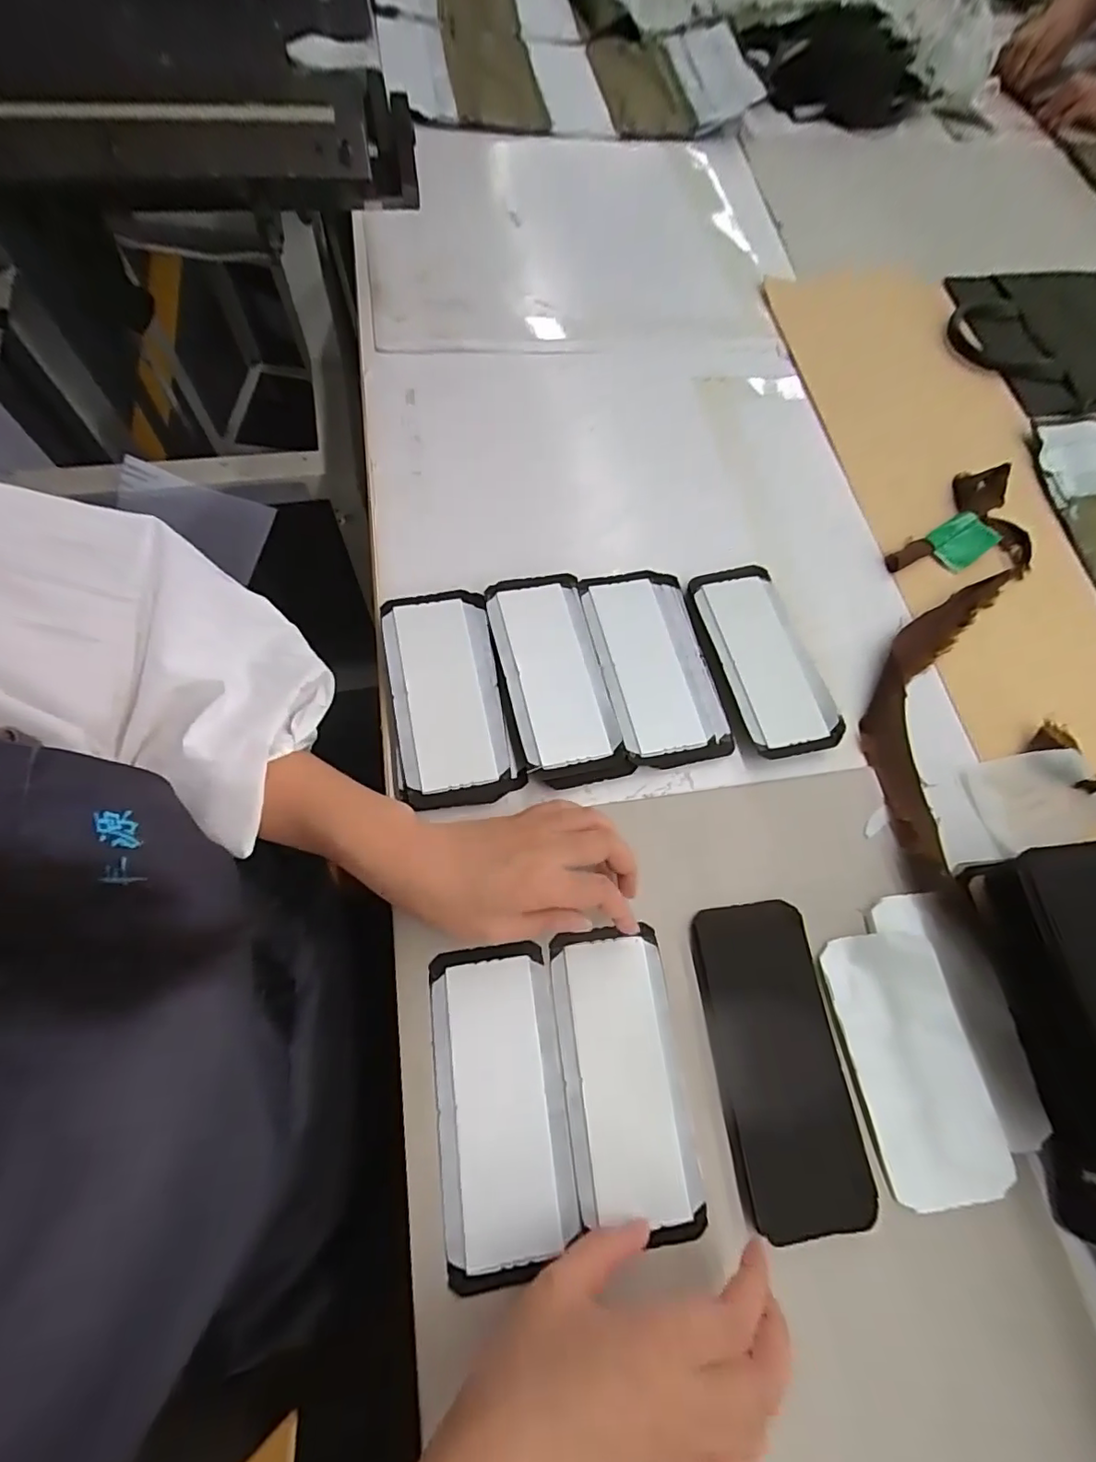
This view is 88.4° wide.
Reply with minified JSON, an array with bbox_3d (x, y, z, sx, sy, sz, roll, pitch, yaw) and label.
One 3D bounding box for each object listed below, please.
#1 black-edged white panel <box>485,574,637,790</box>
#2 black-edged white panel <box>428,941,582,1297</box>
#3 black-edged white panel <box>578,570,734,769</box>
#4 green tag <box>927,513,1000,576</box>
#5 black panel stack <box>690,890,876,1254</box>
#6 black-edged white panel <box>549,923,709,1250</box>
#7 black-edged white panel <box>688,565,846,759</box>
[{"bbox_3d":[0.004,-0.041,0.434,0.075,0.028,0.172,-12,70,-9],"label":"black-edged white panel"},{"bbox_3d":[-0.027,0.214,0.328,0.072,0.009,0.161,-6,69,-7],"label":"black-edged white panel"},{"bbox_3d":[0.085,-0.052,0.448,0.088,0.018,0.165,-9,69,-8],"label":"black-edged white panel"},{"bbox_3d":[0.382,-0.177,0.522,0.065,0.006,0.045,-34,75,-16],"label":"green tag"},{"bbox_3d":[0.142,0.200,0.349,0.077,0.010,0.174,-4,69,-6],"label":"black panel stack"},{"bbox_3d":[0.045,0.205,0.337,0.071,0.008,0.159,-8,66,-5],"label":"black-edged white panel"},{"bbox_3d":[0.173,-0.061,0.455,0.076,0.013,0.167,-14,70,-10],"label":"black-edged white panel"}]

